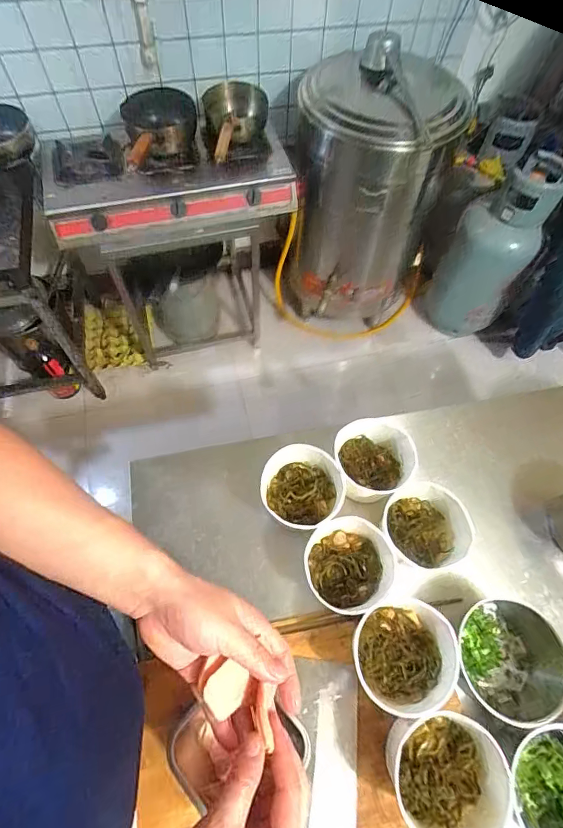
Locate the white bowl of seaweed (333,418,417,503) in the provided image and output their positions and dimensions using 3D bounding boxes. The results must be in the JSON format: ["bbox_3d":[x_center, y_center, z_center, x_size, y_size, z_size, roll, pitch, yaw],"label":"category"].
[{"bbox_3d":[0.143,0.070,0.645,0.118,0.072,0.121,1,63,-2],"label":"white bowl of seaweed"}]

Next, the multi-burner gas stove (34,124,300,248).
[{"bbox_3d":[-0.331,-0.707,1.211,0.697,0.186,0.365,-17,65,-10],"label":"multi-burner gas stove"}]

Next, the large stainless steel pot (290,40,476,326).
[{"bbox_3d":[0.278,-0.716,1.476,0.477,0.771,0.453,5,63,1],"label":"large stainless steel pot"}]

